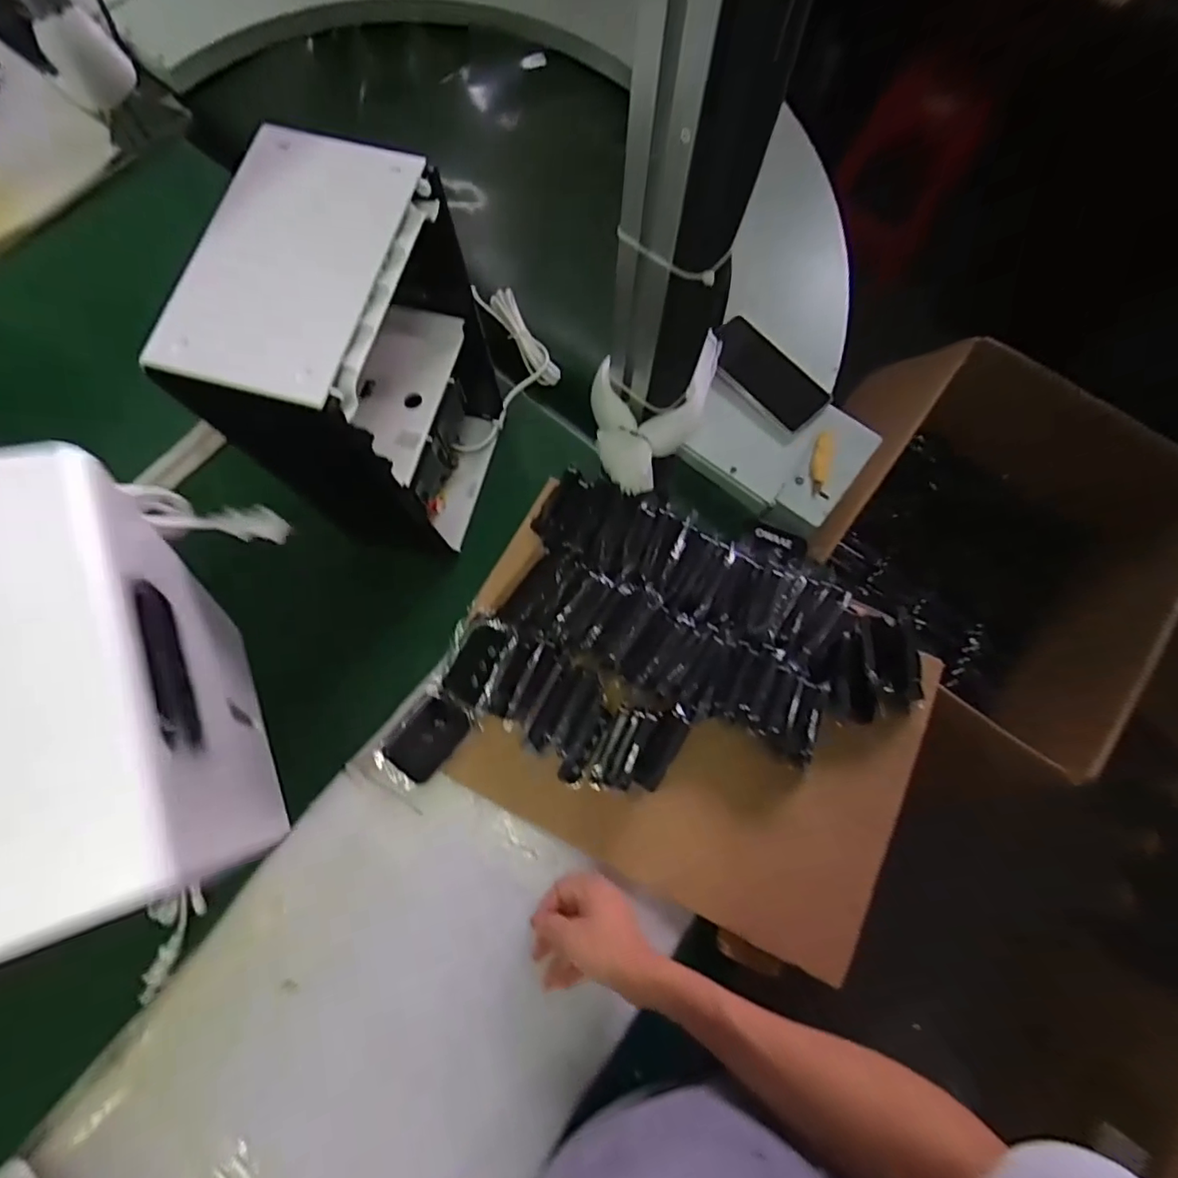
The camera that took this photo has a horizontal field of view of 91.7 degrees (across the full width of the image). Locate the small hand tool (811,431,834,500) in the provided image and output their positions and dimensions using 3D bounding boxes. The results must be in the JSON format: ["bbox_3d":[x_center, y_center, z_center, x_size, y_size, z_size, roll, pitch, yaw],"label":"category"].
[{"bbox_3d":[0.283,-0.150,0.696,0.019,0.012,0.078,6,94,0],"label":"small hand tool"}]

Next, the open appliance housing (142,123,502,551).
[{"bbox_3d":[-0.195,-0.185,0.548,0.127,0.347,0.218,16,75,3],"label":"open appliance housing"}]

